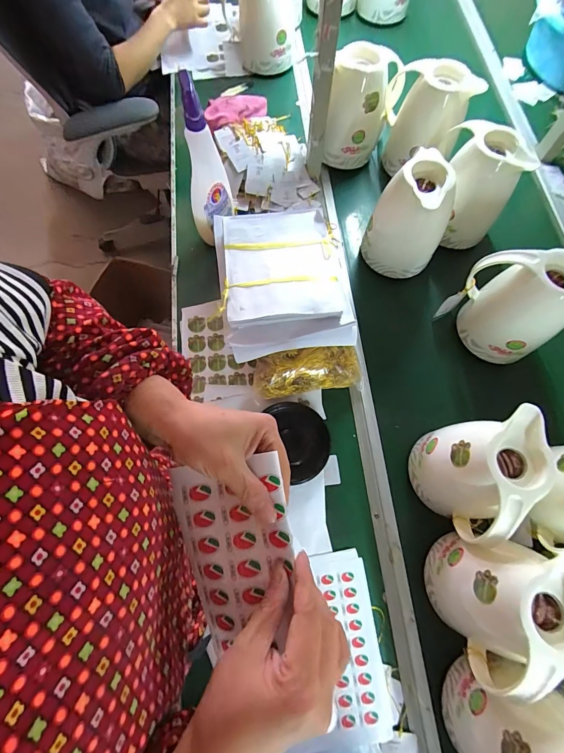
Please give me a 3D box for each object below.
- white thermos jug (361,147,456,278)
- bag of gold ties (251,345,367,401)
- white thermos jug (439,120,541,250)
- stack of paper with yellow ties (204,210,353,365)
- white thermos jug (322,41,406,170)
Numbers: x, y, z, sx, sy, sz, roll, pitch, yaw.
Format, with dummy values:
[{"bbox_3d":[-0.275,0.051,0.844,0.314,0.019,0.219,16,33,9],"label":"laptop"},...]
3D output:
[{"bbox_3d":[0.231,-0.273,0.642,0.114,0.175,0.114,-34,74,-12],"label":"white thermos jug"},{"bbox_3d":[0.047,-0.007,0.615,0.185,0.063,0.067,-4,70,-2],"label":"bag of gold ties"},{"bbox_3d":[0.354,-0.358,0.674,0.107,0.176,0.143,-16,71,-6],"label":"white thermos jug"},{"bbox_3d":[0.001,-0.169,0.611,0.211,0.066,0.255,-8,71,-3],"label":"stack of paper with yellow ties"},{"bbox_3d":[0.155,-0.512,0.670,0.126,0.164,0.132,16,71,5],"label":"white thermos jug"}]

